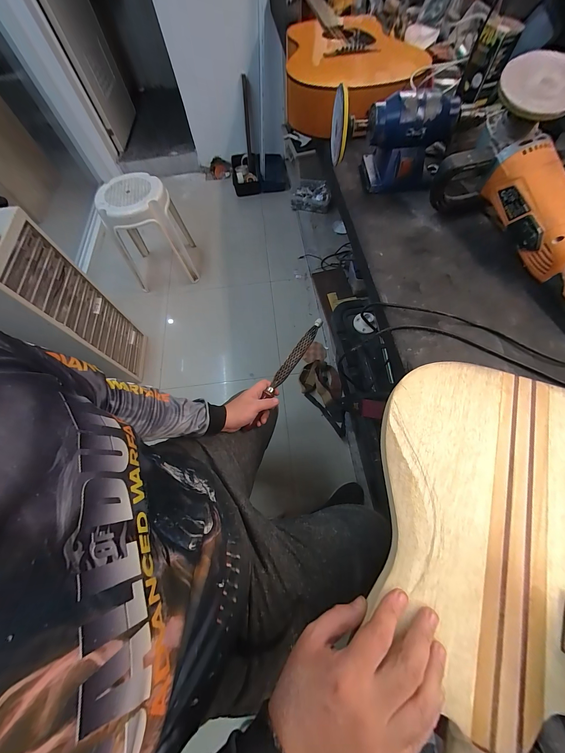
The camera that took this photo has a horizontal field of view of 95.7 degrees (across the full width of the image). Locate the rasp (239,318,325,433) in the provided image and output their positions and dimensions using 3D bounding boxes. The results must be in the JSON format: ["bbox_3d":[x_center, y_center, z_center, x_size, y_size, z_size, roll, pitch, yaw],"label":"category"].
[{"bbox_3d":[0.011,-0.019,0.657,0.027,0.022,0.327,32,78,16],"label":"rasp"}]

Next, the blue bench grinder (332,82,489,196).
[{"bbox_3d":[0.266,-0.538,0.570,0.307,0.141,0.160,1,66,3],"label":"blue bench grinder"}]

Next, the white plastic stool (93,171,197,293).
[{"bbox_3d":[-0.692,-0.744,1.355,0.328,0.450,0.306,-13,66,-3],"label":"white plastic stool"}]

